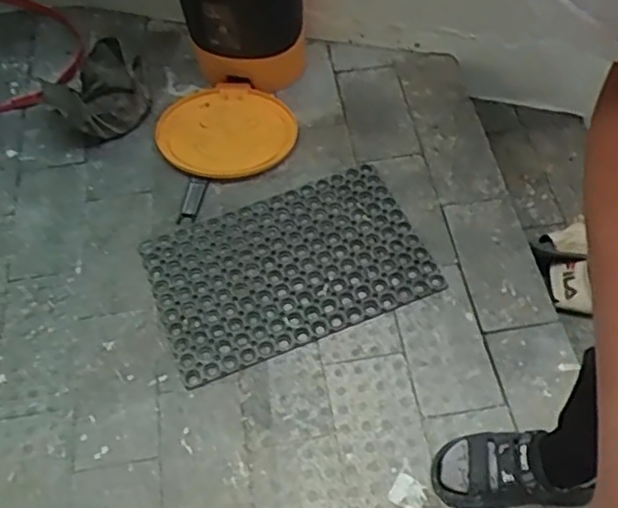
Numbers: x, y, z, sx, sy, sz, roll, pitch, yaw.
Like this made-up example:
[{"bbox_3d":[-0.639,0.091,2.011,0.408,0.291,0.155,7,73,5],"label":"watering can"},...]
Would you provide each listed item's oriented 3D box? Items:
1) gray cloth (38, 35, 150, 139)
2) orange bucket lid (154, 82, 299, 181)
[{"bbox_3d":[-0.492,-0.387,1.659,0.218,0.101,0.250,36,66,26],"label":"gray cloth"},{"bbox_3d":[-0.197,-0.290,1.624,0.280,0.031,0.309,-34,59,-17],"label":"orange bucket lid"}]

